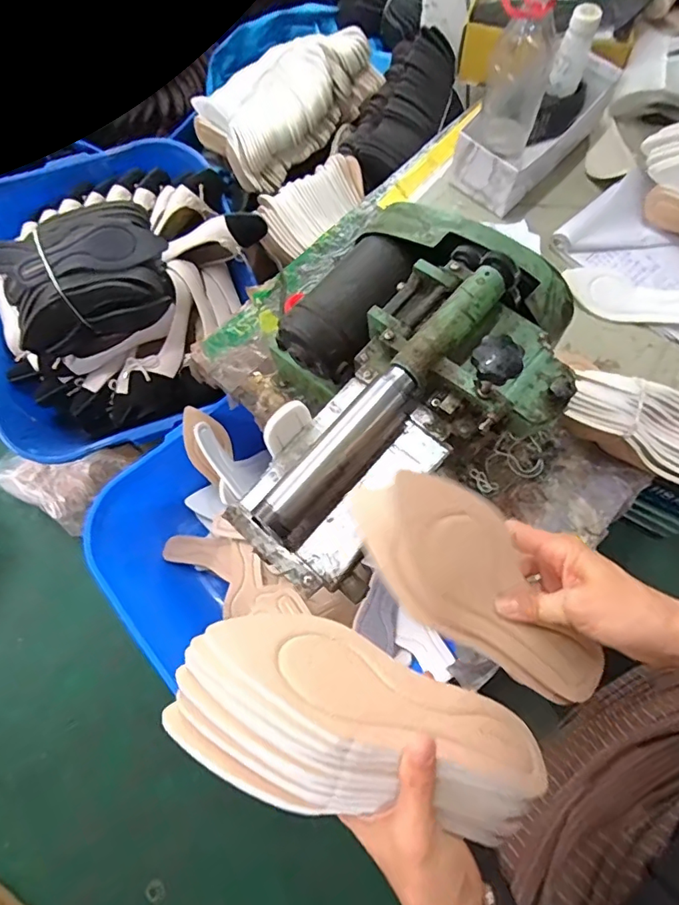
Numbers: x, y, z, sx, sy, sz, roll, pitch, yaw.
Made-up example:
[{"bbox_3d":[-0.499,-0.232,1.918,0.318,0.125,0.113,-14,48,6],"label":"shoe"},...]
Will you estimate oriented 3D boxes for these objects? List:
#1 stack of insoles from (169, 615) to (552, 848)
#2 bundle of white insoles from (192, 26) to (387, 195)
[{"bbox_3d":[0.014,0.170,0.319,0.235,0.064,0.100,21,30,-8],"label":"stack of insoles"},{"bbox_3d":[-0.118,-0.798,1.143,0.387,0.134,0.246,-39,74,-11],"label":"bundle of white insoles"}]

